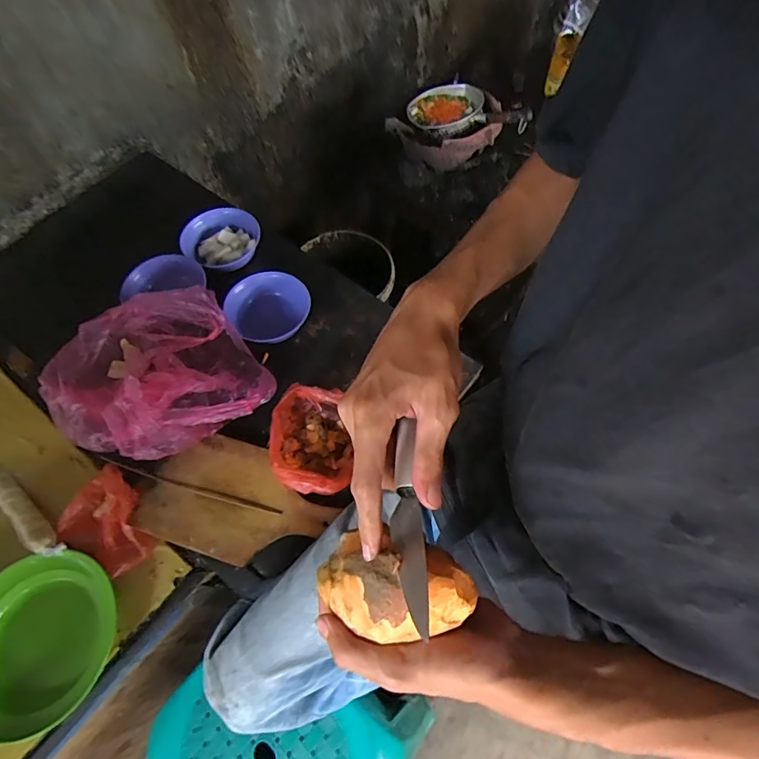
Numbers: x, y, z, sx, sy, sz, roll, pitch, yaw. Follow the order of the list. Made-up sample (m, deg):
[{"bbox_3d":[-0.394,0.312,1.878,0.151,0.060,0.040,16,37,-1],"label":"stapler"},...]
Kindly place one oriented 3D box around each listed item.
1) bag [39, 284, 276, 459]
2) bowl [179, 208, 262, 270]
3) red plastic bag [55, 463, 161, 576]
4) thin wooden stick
[{"bbox_3d":[-0.354,-0.012,0.740,0.328,0.101,0.284,-20,62,-10],"label":"bag"},{"bbox_3d":[-0.294,-0.260,0.878,0.143,0.050,0.127,-25,62,-12],"label":"bowl"},{"bbox_3d":[-0.389,0.203,0.679,0.141,0.038,0.114,30,65,17],"label":"red plastic bag"},{"bbox_3d":[-0.281,0.155,0.683,0.289,0.006,0.010,14,62,11],"label":"thin wooden stick"}]

